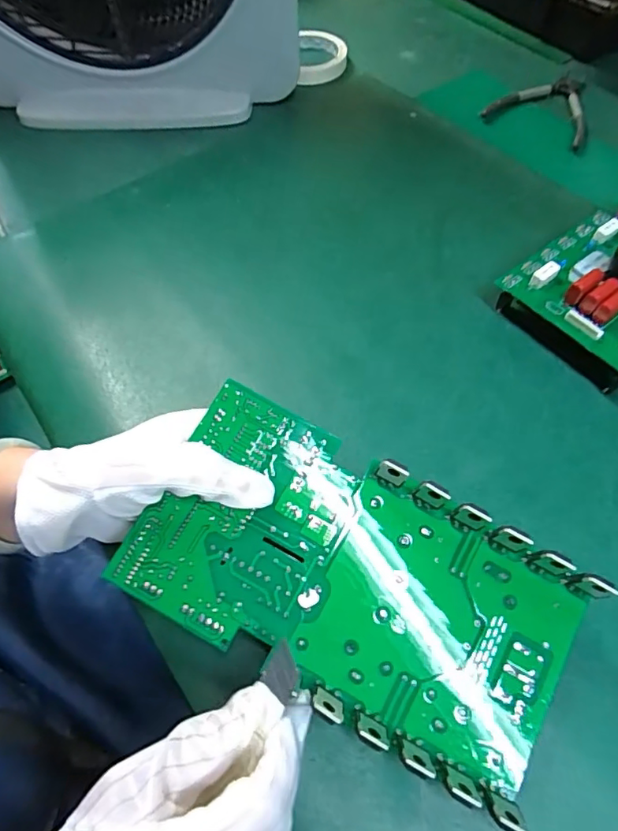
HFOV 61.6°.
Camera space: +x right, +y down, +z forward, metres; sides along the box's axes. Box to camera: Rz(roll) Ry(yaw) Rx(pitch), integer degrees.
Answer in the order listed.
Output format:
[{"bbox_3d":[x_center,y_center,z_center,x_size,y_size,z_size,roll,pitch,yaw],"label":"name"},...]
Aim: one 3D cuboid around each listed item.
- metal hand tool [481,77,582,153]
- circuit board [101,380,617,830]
[{"bbox_3d":[0.272,-0.343,0.573,0.110,0.009,0.127,36,66,20],"label":"metal hand tool"},{"bbox_3d":[0.025,0.086,0.271,0.225,0.015,0.126,30,76,5],"label":"circuit board"}]

